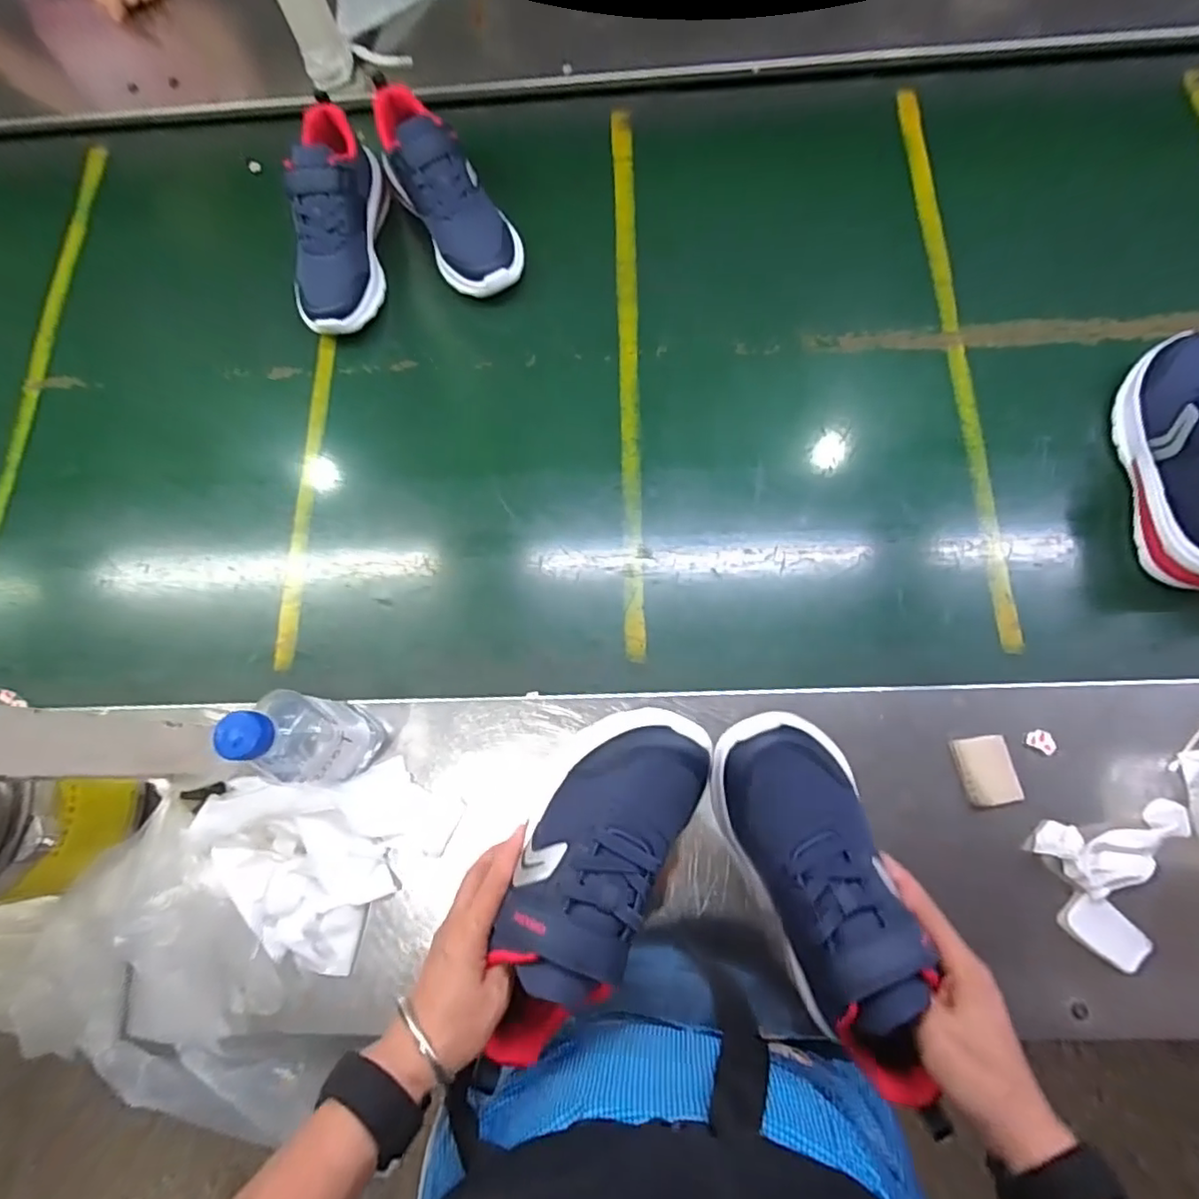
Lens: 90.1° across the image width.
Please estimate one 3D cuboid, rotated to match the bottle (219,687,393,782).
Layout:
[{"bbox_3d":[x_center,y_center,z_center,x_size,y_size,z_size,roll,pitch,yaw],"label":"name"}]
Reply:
[{"bbox_3d":[-0.226,0.112,0.476,0.061,0.182,0.067,8,75,6],"label":"bottle"}]

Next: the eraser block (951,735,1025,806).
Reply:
[{"bbox_3d":[0.328,0.144,0.506,0.042,0.020,0.055,-11,74,1],"label":"eraser block"}]

